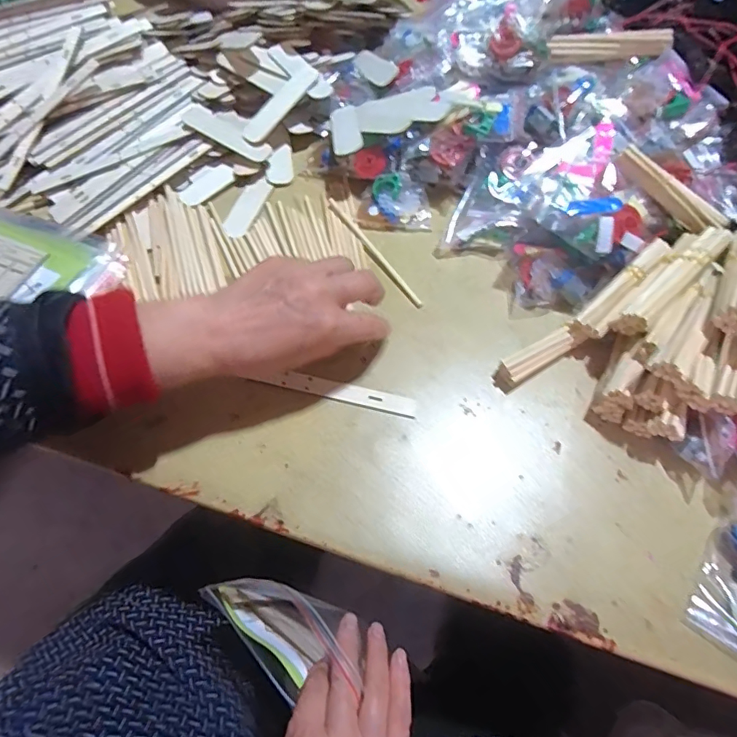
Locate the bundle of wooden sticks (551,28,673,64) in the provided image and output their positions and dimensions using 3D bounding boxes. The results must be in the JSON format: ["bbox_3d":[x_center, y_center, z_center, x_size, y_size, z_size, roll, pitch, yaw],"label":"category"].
[{"bbox_3d":[0.221,-0.298,0.439,0.101,0.014,0.021,11,66,21],"label":"bundle of wooden sticks"}]

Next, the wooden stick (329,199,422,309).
[{"bbox_3d":[0.006,-0.112,0.452,0.010,0.005,0.150,-31,67,-15],"label":"wooden stick"}]

